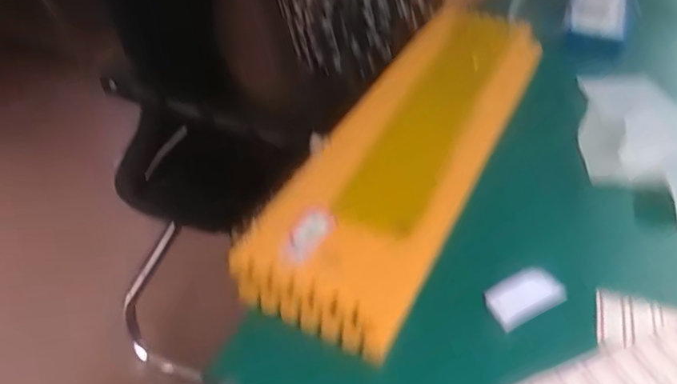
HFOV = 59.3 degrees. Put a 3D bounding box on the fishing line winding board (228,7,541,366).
[{"bbox_3d":[0.057,-0.041,0.401,0.088,0.040,0.336,18,41,19],"label":"fishing line winding board"}]

